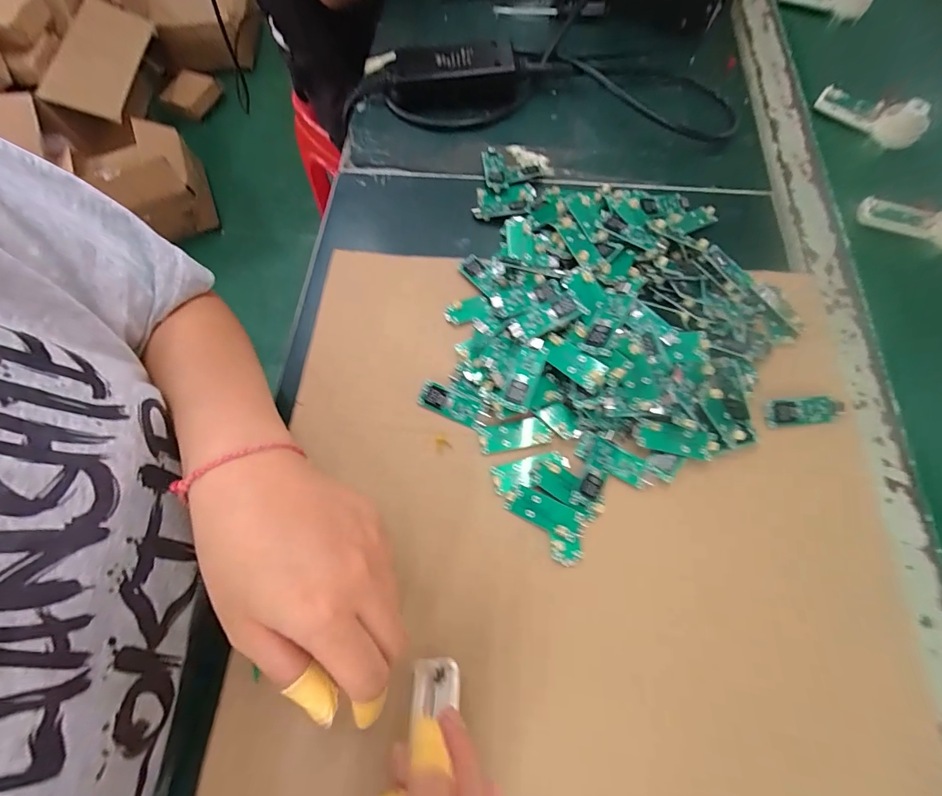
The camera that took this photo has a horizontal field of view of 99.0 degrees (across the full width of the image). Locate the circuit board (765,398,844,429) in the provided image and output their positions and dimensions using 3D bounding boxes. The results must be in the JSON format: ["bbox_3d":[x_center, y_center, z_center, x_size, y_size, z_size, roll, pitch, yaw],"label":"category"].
[{"bbox_3d":[0.232,0.010,0.280,0.052,0.006,0.017,-5,69,-1],"label":"circuit board"}]

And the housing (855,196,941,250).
[{"bbox_3d":[0.386,-0.154,0.339,0.093,0.024,0.029,15,70,6],"label":"housing"}]

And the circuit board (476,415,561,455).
[{"bbox_3d":[0.031,0.025,0.280,0.052,0.004,0.022,-9,69,-3],"label":"circuit board"}]

